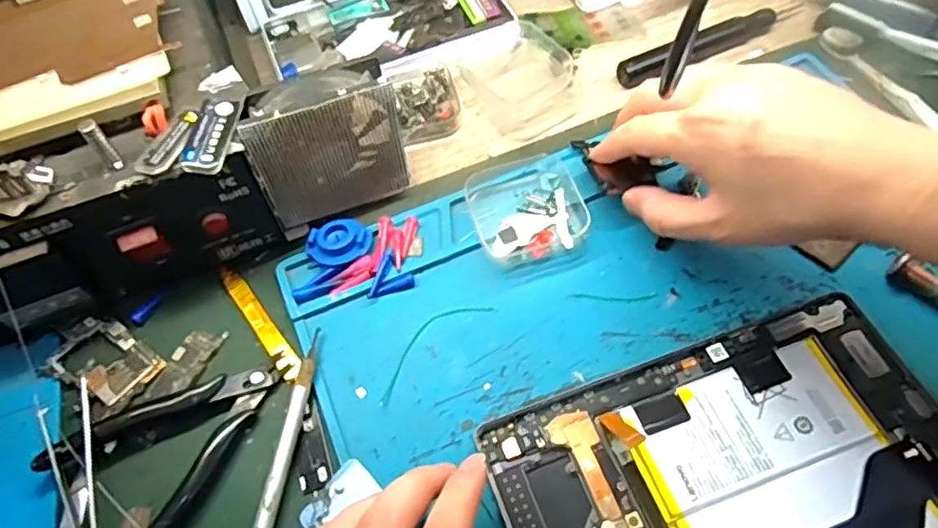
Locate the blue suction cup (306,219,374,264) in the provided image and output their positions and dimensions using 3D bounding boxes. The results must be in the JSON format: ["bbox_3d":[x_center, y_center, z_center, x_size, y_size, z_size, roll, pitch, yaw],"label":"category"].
[{"bbox_3d":[-0.074,-0.013,0.356,0.038,0.006,0.026,-11,59,-2],"label":"blue suction cup"}]

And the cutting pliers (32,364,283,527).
[{"bbox_3d":[-0.142,0.083,0.300,0.070,0.018,0.107,39,69,24],"label":"cutting pliers"}]

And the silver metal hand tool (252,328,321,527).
[{"bbox_3d":[-0.090,0.098,0.294,0.008,0.009,0.141,5,60,8],"label":"silver metal hand tool"}]

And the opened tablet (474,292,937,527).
[{"bbox_3d":[0.119,0.096,0.277,0.203,0.007,0.127,-19,60,-7],"label":"opened tablet"}]

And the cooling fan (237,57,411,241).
[{"bbox_3d":[-0.078,-0.065,0.346,0.082,0.082,0.028,-25,60,-10],"label":"cooling fan"}]

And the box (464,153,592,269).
[{"bbox_3d":[0.033,-0.035,0.363,0.062,0.014,0.071,-16,59,-5],"label":"box"}]

